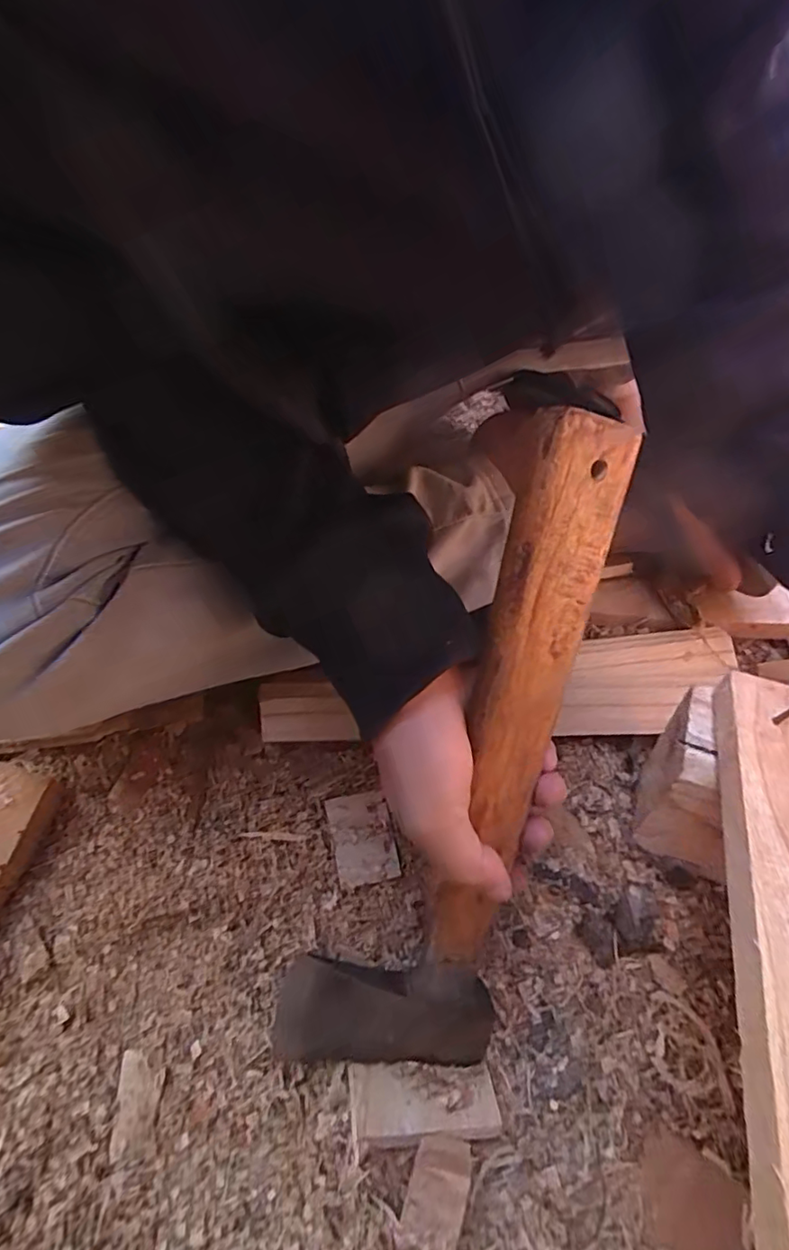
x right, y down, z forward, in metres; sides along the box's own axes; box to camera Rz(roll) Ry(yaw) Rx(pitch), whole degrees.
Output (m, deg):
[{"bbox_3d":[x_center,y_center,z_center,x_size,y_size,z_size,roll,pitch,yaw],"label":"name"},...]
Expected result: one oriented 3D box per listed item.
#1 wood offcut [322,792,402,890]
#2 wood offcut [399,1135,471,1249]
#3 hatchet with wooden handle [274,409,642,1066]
[{"bbox_3d":[-0.020,0.132,0.358,0.037,0.006,0.053,-13,59,-7],"label":"wood offcut"},{"bbox_3d":[0.019,0.258,0.262,0.025,0.014,0.041,15,60,10],"label":"wood offcut"},{"bbox_3d":[0.033,0.072,0.255,0.090,0.038,0.320,20,104,13],"label":"hatchet with wooden handle"}]

